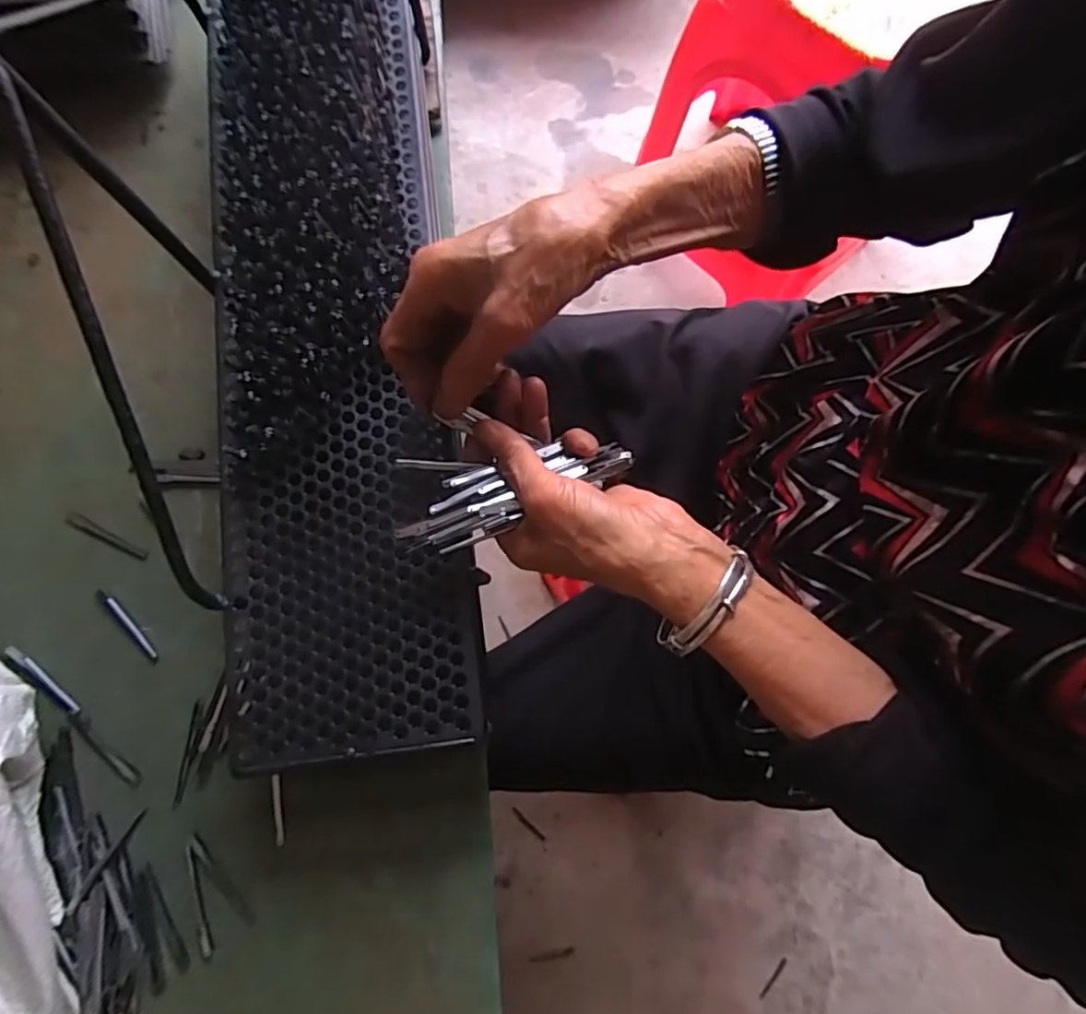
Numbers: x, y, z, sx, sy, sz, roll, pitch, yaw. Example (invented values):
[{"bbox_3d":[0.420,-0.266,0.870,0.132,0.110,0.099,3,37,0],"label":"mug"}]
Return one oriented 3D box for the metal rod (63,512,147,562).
[{"bbox_3d":[-0.305,0.021,0.413,0.063,0.006,0.008,27,79,5],"label":"metal rod"}]

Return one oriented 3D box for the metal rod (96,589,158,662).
[{"bbox_3d":[-0.283,0.080,0.403,0.009,0.004,0.063,-44,82,-8],"label":"metal rod"}]

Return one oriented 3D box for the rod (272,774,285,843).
[{"bbox_3d":[-0.168,0.192,0.377,0.005,0.004,0.041,-10,78,-2],"label":"rod"}]

